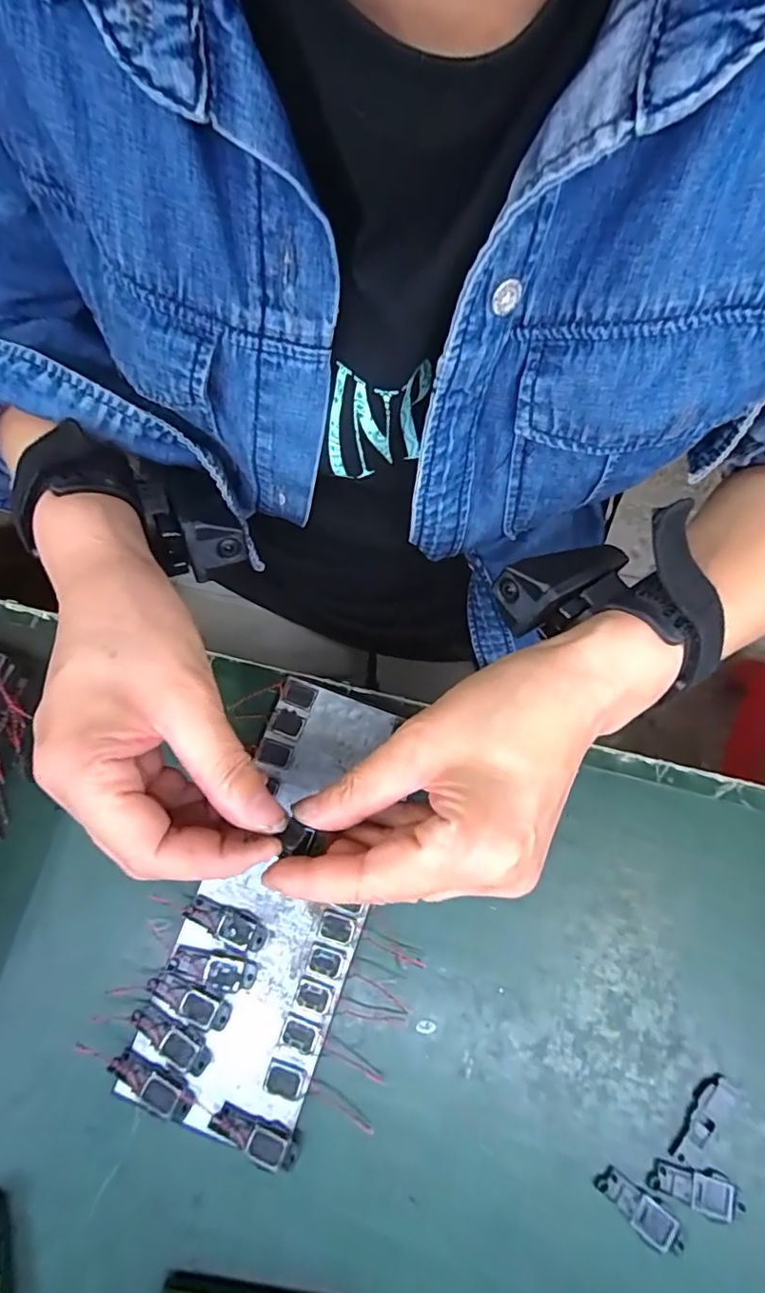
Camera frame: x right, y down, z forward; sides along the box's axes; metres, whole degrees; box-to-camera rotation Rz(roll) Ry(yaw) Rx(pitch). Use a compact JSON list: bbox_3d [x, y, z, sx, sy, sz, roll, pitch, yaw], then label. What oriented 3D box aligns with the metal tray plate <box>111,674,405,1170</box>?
[{"bbox_3d":[-0.047,0.120,0.277,0.080,0.011,0.200,19,74,4],"label":"metal tray plate"}]

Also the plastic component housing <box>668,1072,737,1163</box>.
[{"bbox_3d":[0.143,0.212,0.254,0.015,0.004,0.038,44,77,11],"label":"plastic component housing"}]

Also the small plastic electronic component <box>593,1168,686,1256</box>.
[{"bbox_3d":[0.112,0.244,0.246,0.039,0.004,0.015,43,77,11],"label":"small plastic electronic component"}]

